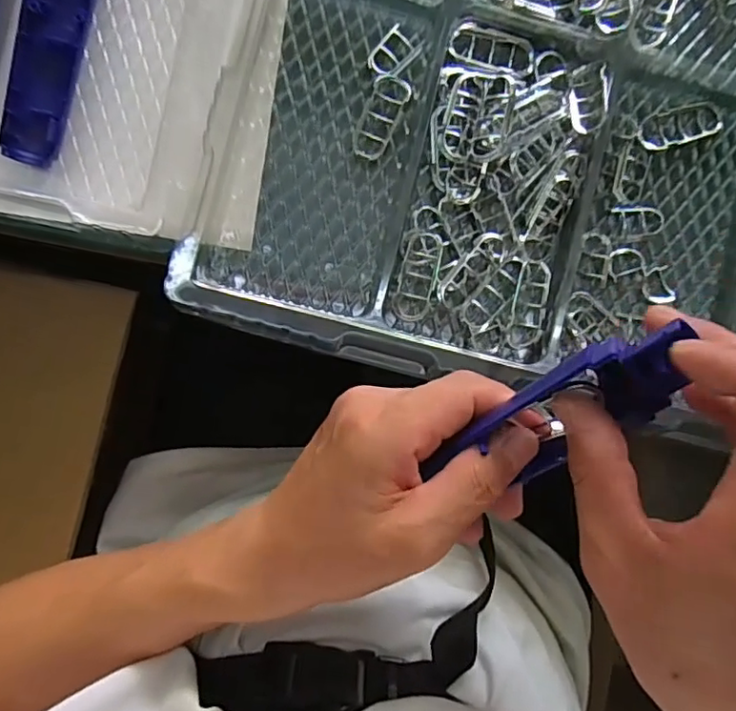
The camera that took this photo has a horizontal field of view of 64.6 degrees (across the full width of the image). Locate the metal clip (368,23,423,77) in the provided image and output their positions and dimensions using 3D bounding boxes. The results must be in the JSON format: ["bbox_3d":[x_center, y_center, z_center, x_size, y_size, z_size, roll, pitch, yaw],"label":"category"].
[{"bbox_3d":[0.016,-0.183,0.353,0.022,0.006,0.033,38,87,-2],"label":"metal clip"}]

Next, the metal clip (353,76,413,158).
[{"bbox_3d":[0.008,-0.143,0.352,0.023,0.010,0.051,19,88,-3],"label":"metal clip"}]

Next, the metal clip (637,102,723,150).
[{"bbox_3d":[0.195,-0.144,0.364,0.054,0.007,0.024,-13,90,-4],"label":"metal clip"}]

